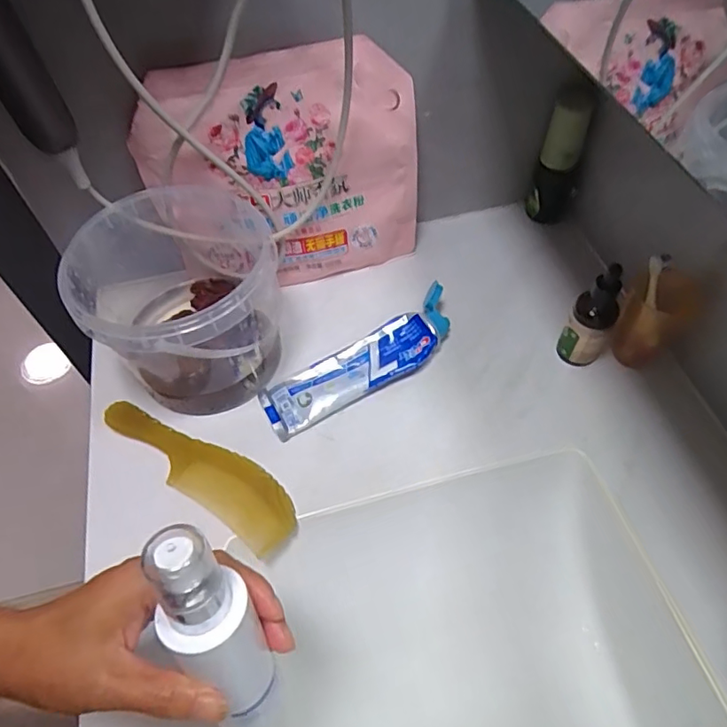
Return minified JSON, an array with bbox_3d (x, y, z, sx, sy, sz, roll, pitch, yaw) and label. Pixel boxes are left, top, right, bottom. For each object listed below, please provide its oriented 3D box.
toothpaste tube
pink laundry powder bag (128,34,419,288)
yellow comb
[{"bbox_3d":[0.000,-0.001,0.506,0.193,0.032,0.056,-26,59,-17],"label":"toothpaste tube"},{"bbox_3d":[-0.069,-0.168,0.509,0.251,0.211,0.050,-12,56,-8],"label":"pink laundry powder bag"},{"bbox_3d":[-0.141,0.084,0.468,0.202,0.004,0.052,31,60,20],"label":"yellow comb"}]

